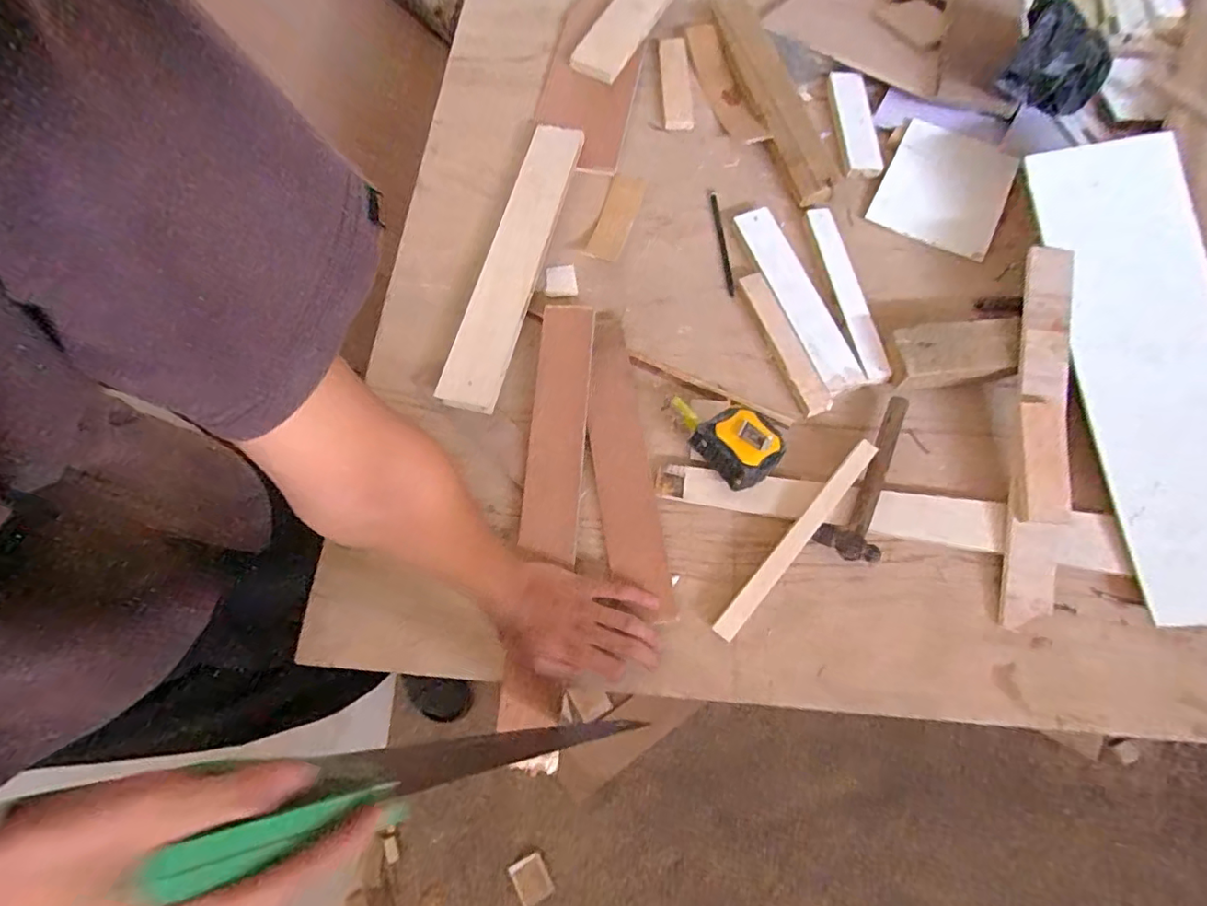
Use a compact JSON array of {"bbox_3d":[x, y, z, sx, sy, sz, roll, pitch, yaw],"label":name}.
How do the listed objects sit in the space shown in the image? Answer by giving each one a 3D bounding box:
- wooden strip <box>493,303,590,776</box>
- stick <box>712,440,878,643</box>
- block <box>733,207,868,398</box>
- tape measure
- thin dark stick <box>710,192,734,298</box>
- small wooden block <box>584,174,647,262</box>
[{"bbox_3d":[-0.057,0.061,0.586,0.061,0.021,0.475,3,74,3],"label":"wooden strip"},{"bbox_3d":[0.197,0.087,0.574,0.023,0.023,0.251,40,77,14],"label":"stick"},{"bbox_3d":[0.237,-0.190,0.686,0.051,0.014,0.262,-22,72,-5],"label":"block"},{"bbox_3d":[0.136,-0.023,0.615,0.080,0.049,0.123,-38,74,-10],"label":"tape measure"},{"bbox_3d":[0.154,-0.273,0.731,0.008,0.010,0.163,-5,71,1],"label":"thin dark stick"},{"bbox_3d":[0.019,-0.308,0.731,0.048,0.012,0.132,15,72,16],"label":"small wooden block"}]

